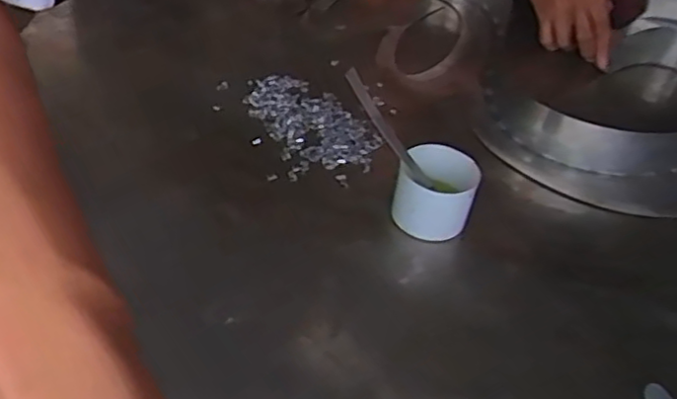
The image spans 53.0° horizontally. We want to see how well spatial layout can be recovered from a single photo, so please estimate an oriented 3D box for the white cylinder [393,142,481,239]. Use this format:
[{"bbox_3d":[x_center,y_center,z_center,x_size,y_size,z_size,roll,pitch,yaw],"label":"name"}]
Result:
[{"bbox_3d":[0.078,-0.004,0.553,0.064,0.055,0.062,18,39,12],"label":"white cylinder"}]

